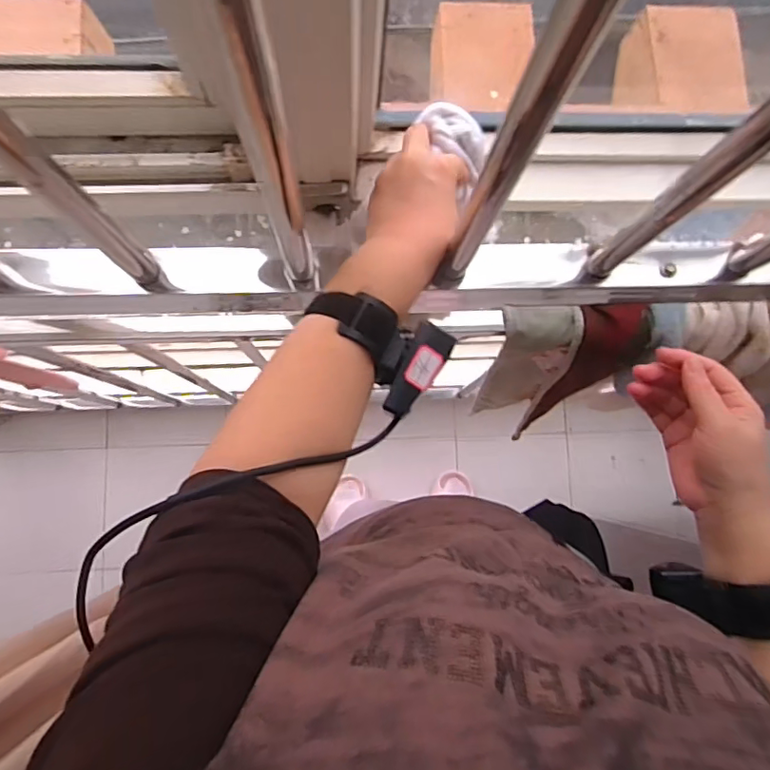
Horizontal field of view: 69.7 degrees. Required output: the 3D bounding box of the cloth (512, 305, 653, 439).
[{"bbox_3d":[0.241,0.000,0.762,0.087,0.366,0.059,20,62,0],"label":"cloth"}]

